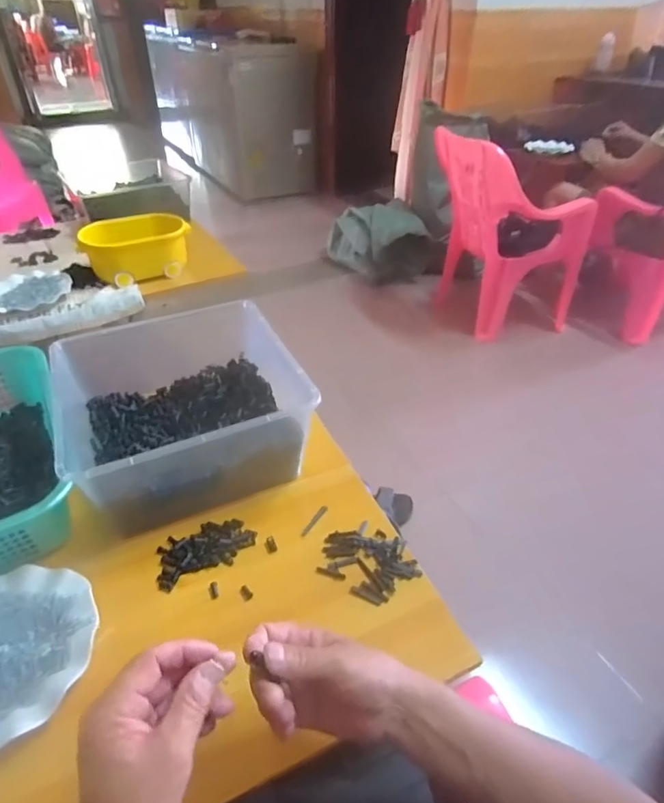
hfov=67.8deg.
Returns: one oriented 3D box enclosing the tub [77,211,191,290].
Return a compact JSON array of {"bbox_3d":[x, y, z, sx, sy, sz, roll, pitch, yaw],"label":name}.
[{"bbox_3d":[-0.457,-0.360,1.169,0.244,0.125,0.119,-14,41,-16],"label":"tub"}]

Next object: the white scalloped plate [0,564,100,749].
[{"bbox_3d":[-0.339,0.257,0.500,0.180,0.023,0.181,0,39,0],"label":"white scalloped plate"}]

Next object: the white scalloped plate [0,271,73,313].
[{"bbox_3d":[-0.686,-0.249,1.109,0.181,0.021,0.182,-22,44,-24],"label":"white scalloped plate"}]

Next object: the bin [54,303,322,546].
[{"bbox_3d":[-0.212,0.000,0.709,0.287,0.141,0.326,-16,42,-19],"label":"bin"}]

